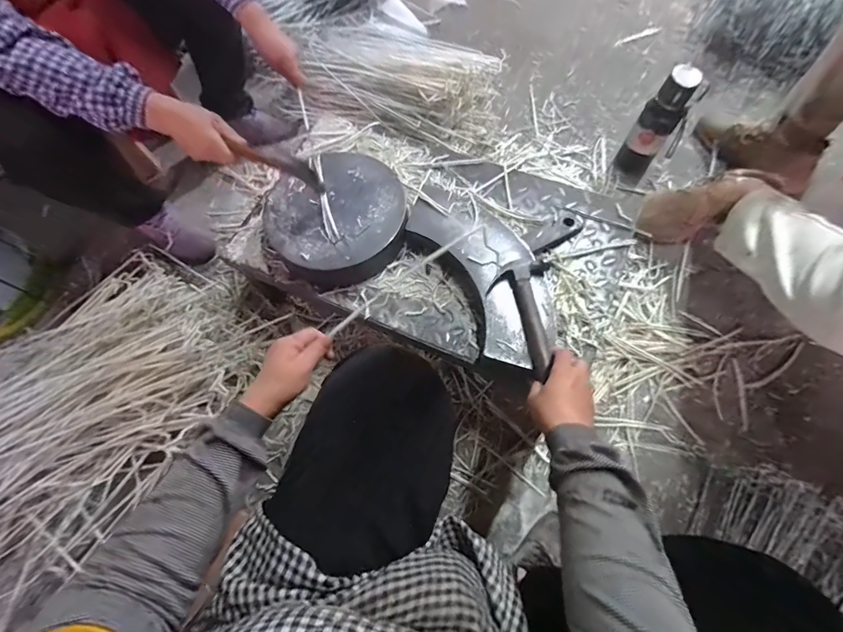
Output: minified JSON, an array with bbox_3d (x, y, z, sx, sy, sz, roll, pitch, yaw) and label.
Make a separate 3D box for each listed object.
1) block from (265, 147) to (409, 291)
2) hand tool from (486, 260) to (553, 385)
[{"bbox_3d":[-0.152,-0.179,0.720,0.243,0.072,0.246,-1,68,2],"label":"block"},{"bbox_3d":[0.166,0.003,0.604,0.090,0.021,0.189,-5,70,0],"label":"hand tool"}]

